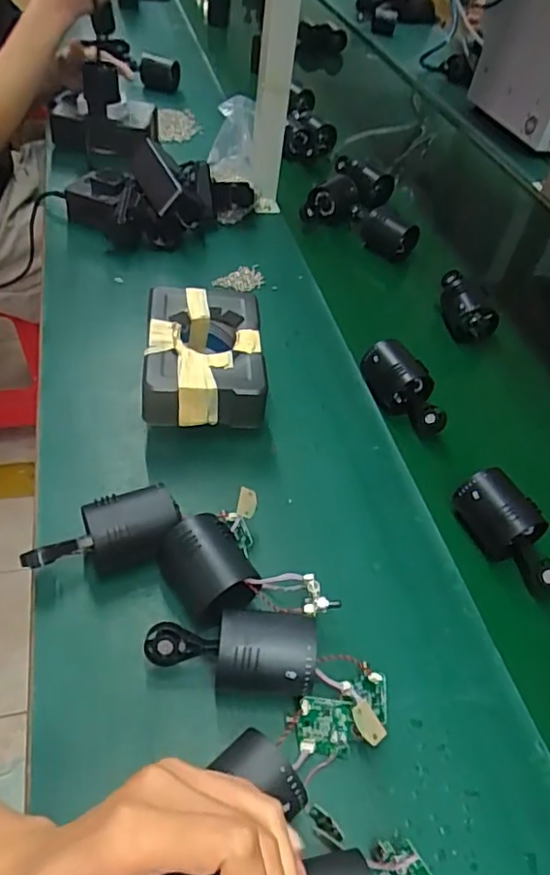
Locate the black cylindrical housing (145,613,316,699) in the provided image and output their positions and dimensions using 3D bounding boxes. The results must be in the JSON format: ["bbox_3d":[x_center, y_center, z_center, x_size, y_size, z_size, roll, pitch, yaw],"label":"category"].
[{"bbox_3d":[-0.030,0.153,0.406,0.112,0.051,0.049,0,45,-6],"label":"black cylindrical housing"}]

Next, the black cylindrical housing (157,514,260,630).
[{"bbox_3d":[-0.049,0.105,0.441,0.055,0.057,0.072,-26,53,-28],"label":"black cylindrical housing"}]

